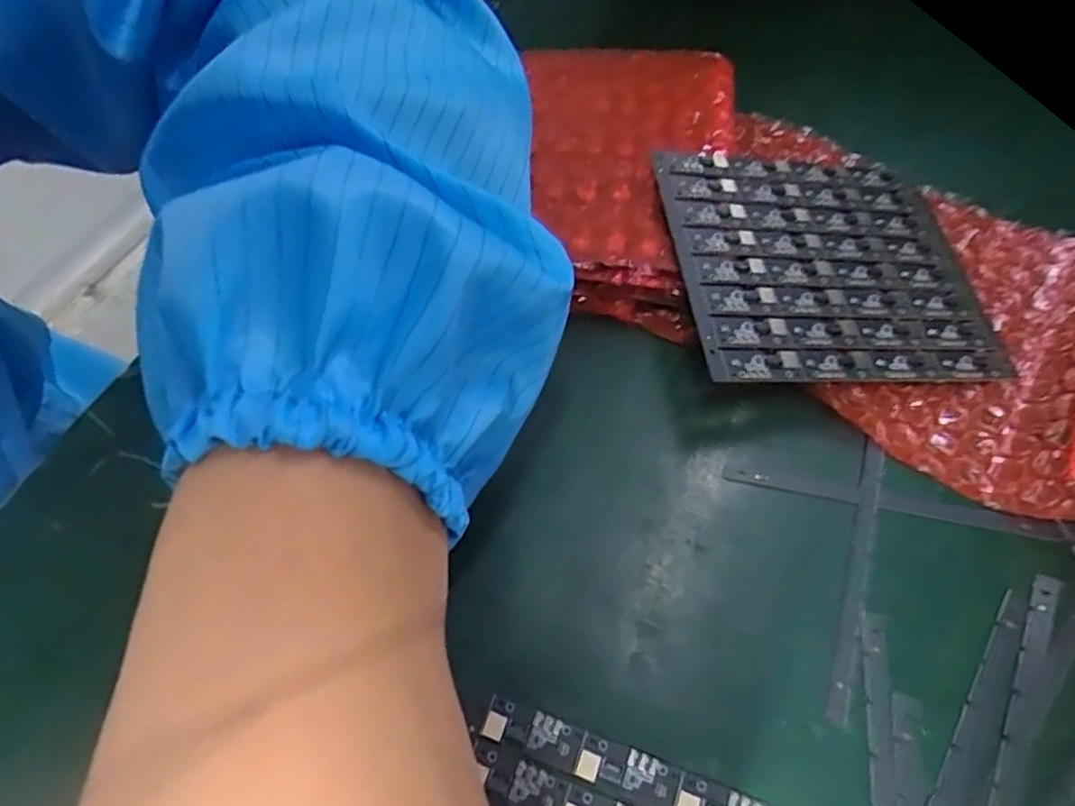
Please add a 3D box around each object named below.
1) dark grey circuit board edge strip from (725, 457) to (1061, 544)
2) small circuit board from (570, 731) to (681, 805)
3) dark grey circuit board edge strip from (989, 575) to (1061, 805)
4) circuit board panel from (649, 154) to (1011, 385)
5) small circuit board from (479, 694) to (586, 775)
[{"bbox_3d":[0.102,0.028,0.198,0.092,0.004,0.008,11,61,7],"label":"dark grey circuit board edge strip"},{"bbox_3d":[0.022,0.091,0.164,0.025,0.004,0.012,16,60,12],"label":"small circuit board"},{"bbox_3d":[0.118,0.083,0.164,0.006,0.004,0.092,26,64,15],"label":"dark grey circuit board edge strip"},{"bbox_3d":[0.098,-0.048,0.227,0.105,0.005,0.091,0,61,-11],"label":"circuit board panel"},{"bbox_3d":[-0.001,0.083,0.168,0.025,0.004,0.011,16,60,12],"label":"small circuit board"}]

